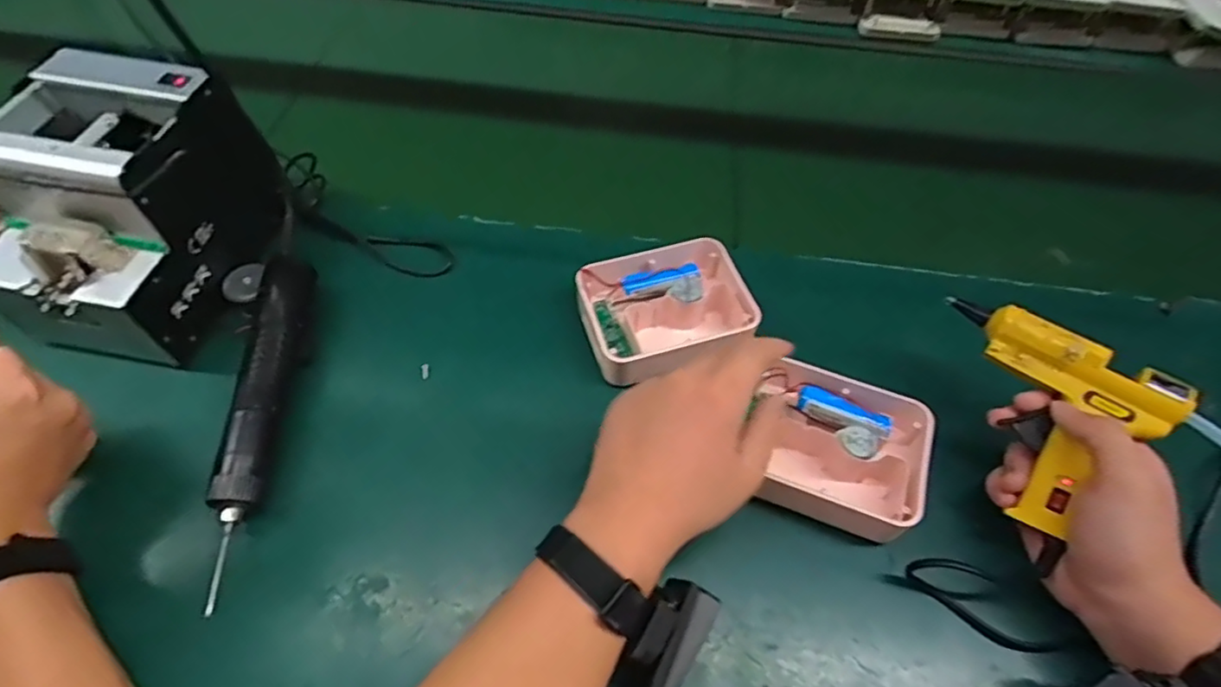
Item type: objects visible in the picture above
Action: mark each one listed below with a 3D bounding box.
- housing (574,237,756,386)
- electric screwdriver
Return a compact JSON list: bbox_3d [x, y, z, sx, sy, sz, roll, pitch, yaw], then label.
[{"bbox_3d":[0.046,-0.029,0.507,0.138,0.043,0.107,-19,58,-16],"label":"housing"},{"bbox_3d":[-0.250,0.045,0.441,0.035,0.036,0.248,0,55,-4],"label":"electric screwdriver"}]

